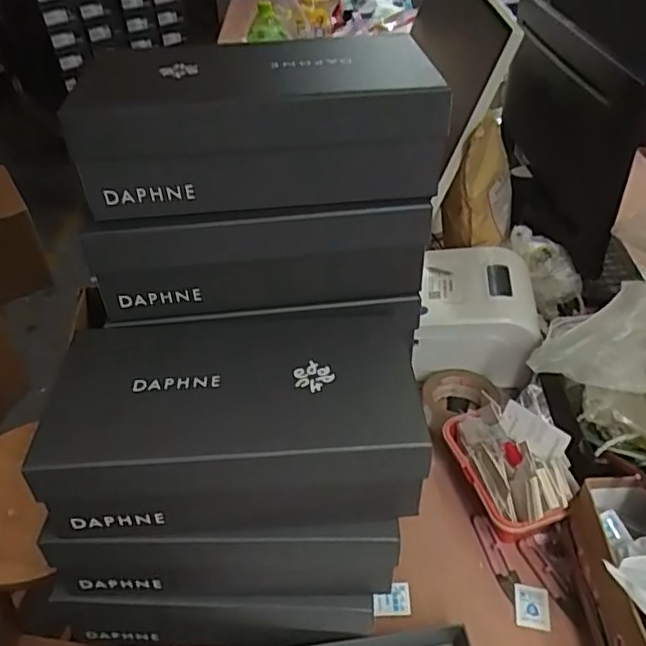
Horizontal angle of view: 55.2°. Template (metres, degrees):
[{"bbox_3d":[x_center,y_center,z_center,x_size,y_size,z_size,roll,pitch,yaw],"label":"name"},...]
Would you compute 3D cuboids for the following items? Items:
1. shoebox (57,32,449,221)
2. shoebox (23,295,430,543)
[{"bbox_3d":[-0.051,-0.174,0.534,0.296,0.097,0.145,-4,40,-2],"label":"shoebox"},{"bbox_3d":[-0.069,0.076,0.544,0.309,0.097,0.180,-4,40,-1],"label":"shoebox"}]

